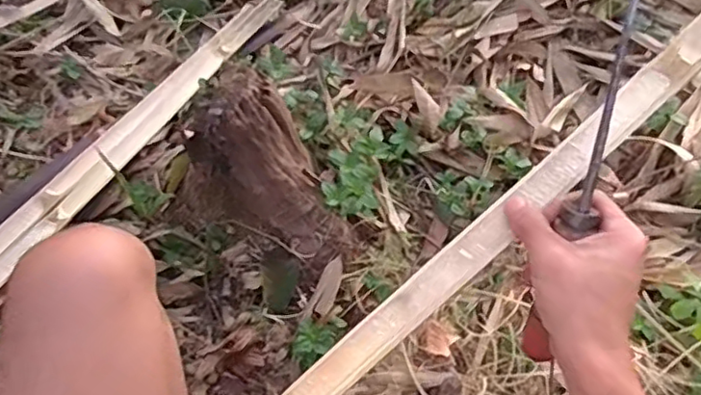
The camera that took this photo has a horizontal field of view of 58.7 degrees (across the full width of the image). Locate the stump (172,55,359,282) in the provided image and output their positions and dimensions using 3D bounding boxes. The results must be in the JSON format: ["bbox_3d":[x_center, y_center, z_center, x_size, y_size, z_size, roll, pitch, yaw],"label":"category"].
[{"bbox_3d":[-0.125,-0.018,0.827,0.168,0.211,0.241,-36,68,-13],"label":"stump"}]

